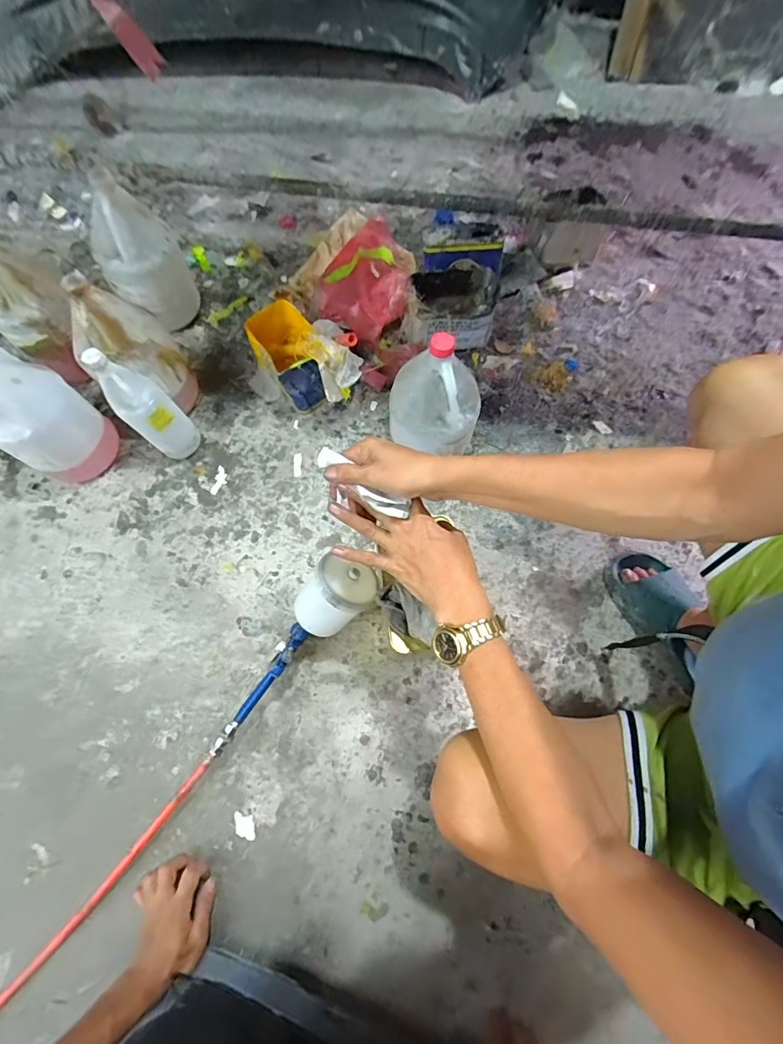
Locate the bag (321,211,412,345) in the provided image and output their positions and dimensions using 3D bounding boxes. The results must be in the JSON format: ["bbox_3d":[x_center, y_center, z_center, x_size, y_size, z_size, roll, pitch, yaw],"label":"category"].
[{"bbox_3d":[-0.054,-0.526,0.975,0.197,0.122,0.247,2,70,-1],"label":"bag"}]

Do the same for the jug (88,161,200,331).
[{"bbox_3d":[-0.492,-0.515,0.886,0.155,0.277,0.129,-31,74,-11],"label":"jug"}]

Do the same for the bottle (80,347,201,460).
[{"bbox_3d":[-0.429,-0.199,0.795,0.089,0.262,0.081,0,70,-1],"label":"bottle"}]

